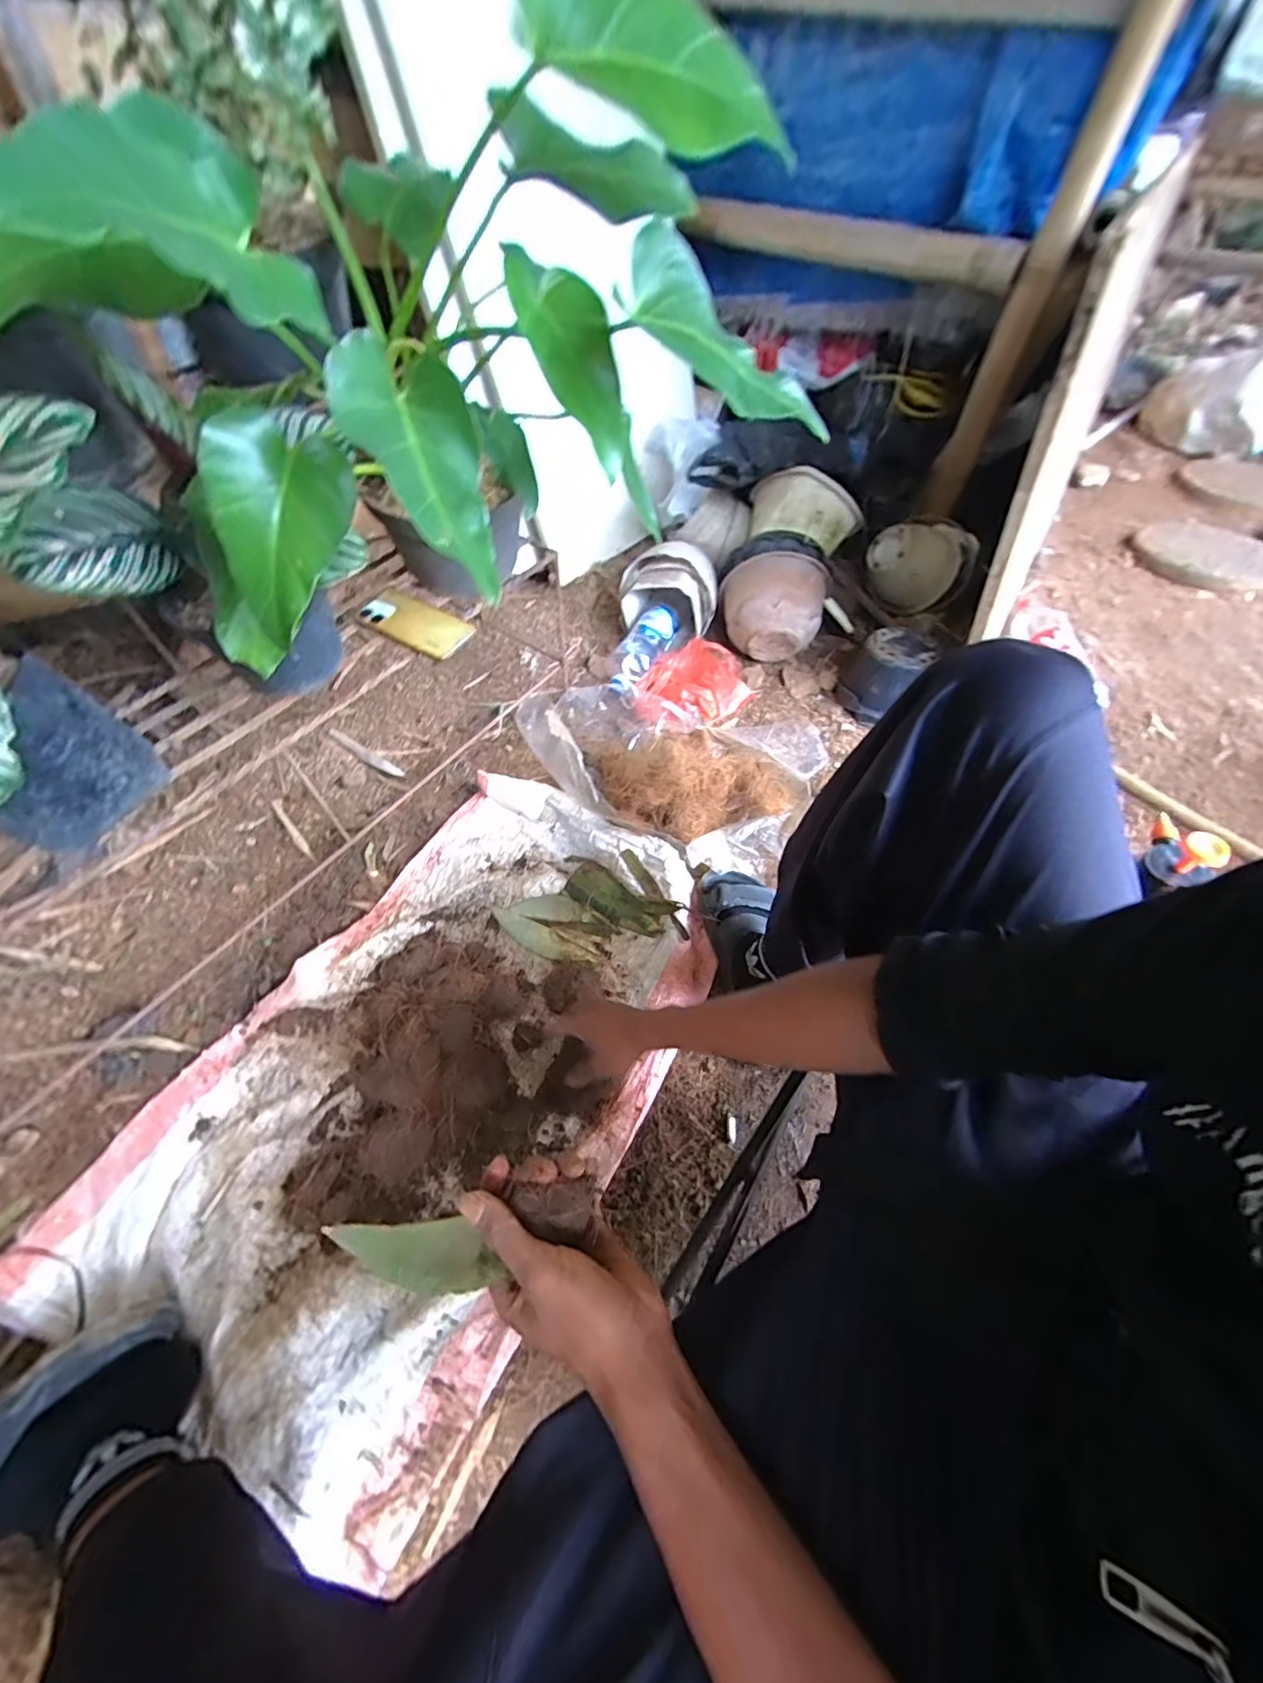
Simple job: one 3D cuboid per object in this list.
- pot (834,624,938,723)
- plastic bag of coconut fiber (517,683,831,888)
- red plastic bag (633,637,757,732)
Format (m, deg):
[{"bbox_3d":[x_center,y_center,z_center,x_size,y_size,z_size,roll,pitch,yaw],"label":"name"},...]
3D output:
[{"bbox_3d":[0.465,-0.309,1.027,0.134,0.125,0.145,1,52,-1],"label":"pot"},{"bbox_3d":[0.046,-0.184,0.923,0.521,0.147,0.371,18,58,14],"label":"plastic bag of coconut fiber"},{"bbox_3d":[0.117,-0.298,1.065,0.183,0.051,0.243,35,63,23],"label":"red plastic bag"}]

